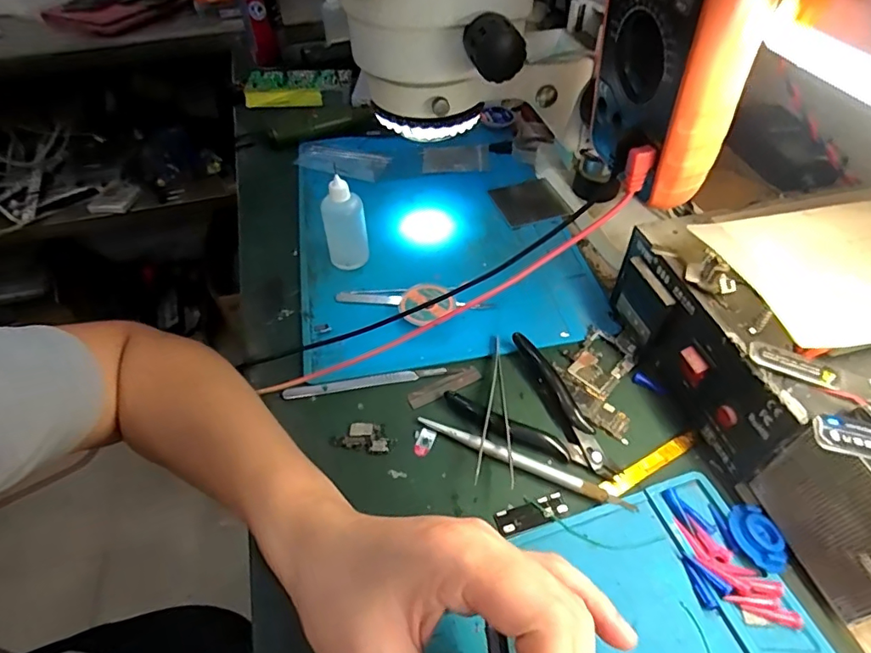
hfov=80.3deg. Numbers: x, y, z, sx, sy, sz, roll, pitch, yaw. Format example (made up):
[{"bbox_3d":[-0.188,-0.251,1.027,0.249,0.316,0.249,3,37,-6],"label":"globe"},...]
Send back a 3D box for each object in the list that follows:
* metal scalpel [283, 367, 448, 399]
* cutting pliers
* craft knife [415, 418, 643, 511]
[{"bbox_3d":[-0.052,0.041,0.380,0.118,0.004,0.008,-9,49,-6],"label":"metal scalpel"},{"bbox_3d":[0.075,0.059,0.352,0.079,0.013,0.114,-36,56,-26],"label":"cutting pliers"},{"bbox_3d":[0.055,0.085,0.332,0.142,0.009,0.012,19,52,18],"label":"craft knife"}]

